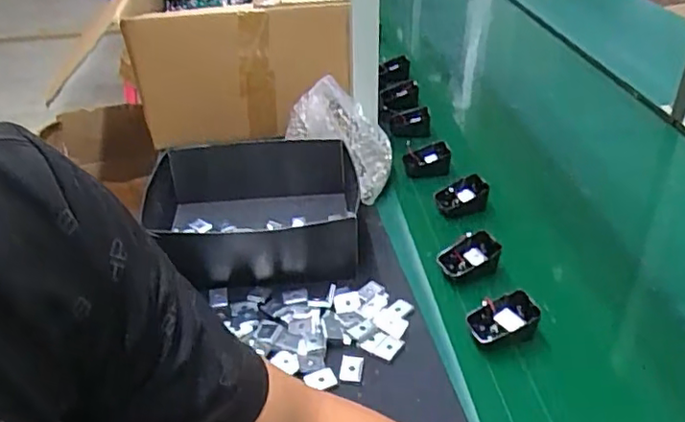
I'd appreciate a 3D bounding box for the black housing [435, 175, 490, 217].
[{"bbox_3d":[0.163,-0.017,0.832,0.069,0.041,0.032,-20,36,-26],"label":"black housing"}]

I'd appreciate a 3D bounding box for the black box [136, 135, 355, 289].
[{"bbox_3d":[-0.108,-0.002,0.754,0.244,0.079,0.208,-2,32,0],"label":"black box"}]

